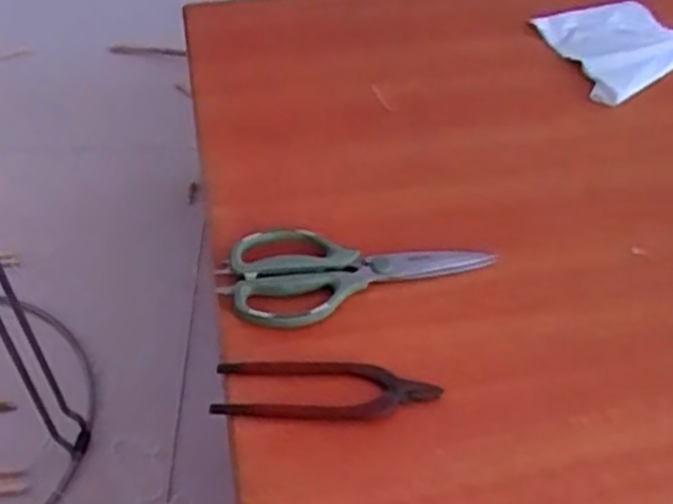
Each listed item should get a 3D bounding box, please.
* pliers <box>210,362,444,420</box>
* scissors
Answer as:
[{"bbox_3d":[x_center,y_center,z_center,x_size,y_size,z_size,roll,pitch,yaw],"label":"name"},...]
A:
[{"bbox_3d":[-0.007,0.102,0.578,0.164,0.017,0.047,2,44,0],"label":"pliers"},{"bbox_3d":[0.016,0.010,0.642,0.225,0.022,0.093,-9,45,-11],"label":"scissors"}]

